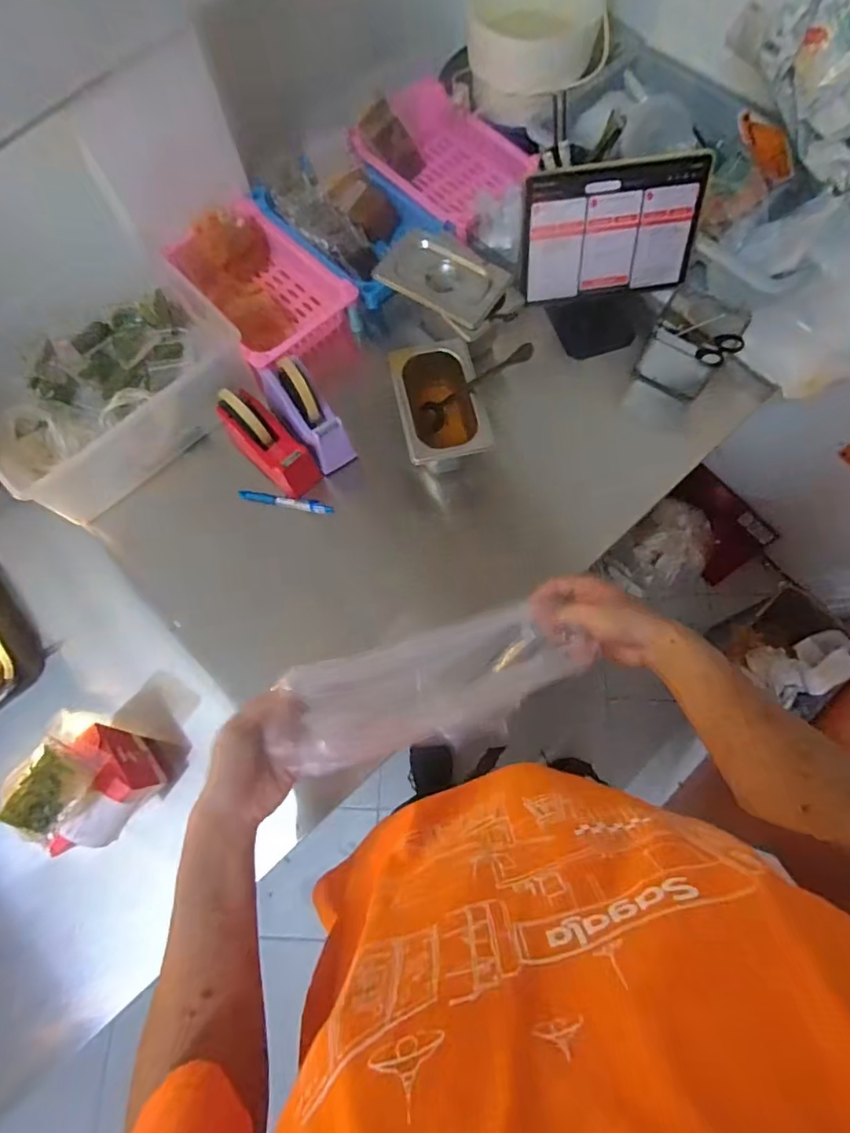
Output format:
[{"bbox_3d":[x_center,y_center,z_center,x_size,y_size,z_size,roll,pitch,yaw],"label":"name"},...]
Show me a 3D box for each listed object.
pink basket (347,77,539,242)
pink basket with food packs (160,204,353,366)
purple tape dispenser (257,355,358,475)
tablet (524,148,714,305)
[{"bbox_3d":[0.030,-0.689,0.921,0.195,0.054,0.304,-42,76,-10],"label":"pink basket"},{"bbox_3d":[-0.258,-0.448,0.879,0.190,0.082,0.288,-37,76,-9],"label":"pink basket with food packs"},{"bbox_3d":[-0.169,-0.220,0.768,0.057,0.074,0.174,-38,91,-9],"label":"purple tape dispenser"},{"bbox_3d":[0.259,-0.462,0.754,0.237,0.165,0.011,-7,46,4],"label":"tablet"}]

